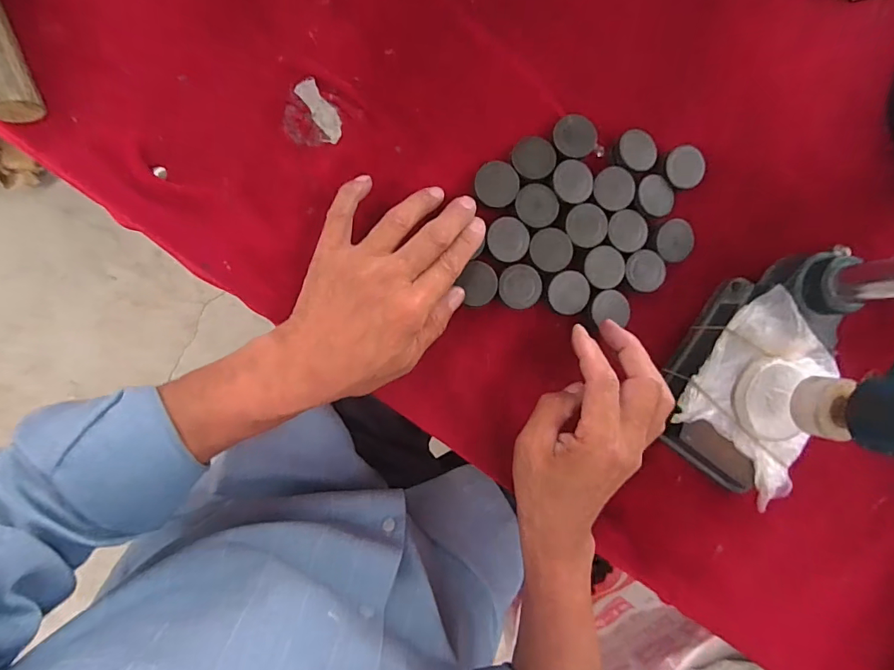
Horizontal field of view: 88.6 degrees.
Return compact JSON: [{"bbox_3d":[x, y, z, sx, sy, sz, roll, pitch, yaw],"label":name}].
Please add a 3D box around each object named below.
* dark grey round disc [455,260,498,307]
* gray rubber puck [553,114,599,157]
[{"bbox_3d":[0.023,-0.037,0.334,0.030,0.007,0.027,-45,96,-6],"label":"dark grey round disc"},{"bbox_3d":[0.096,-0.150,0.348,0.030,0.016,0.031,0,90,-9],"label":"gray rubber puck"}]

